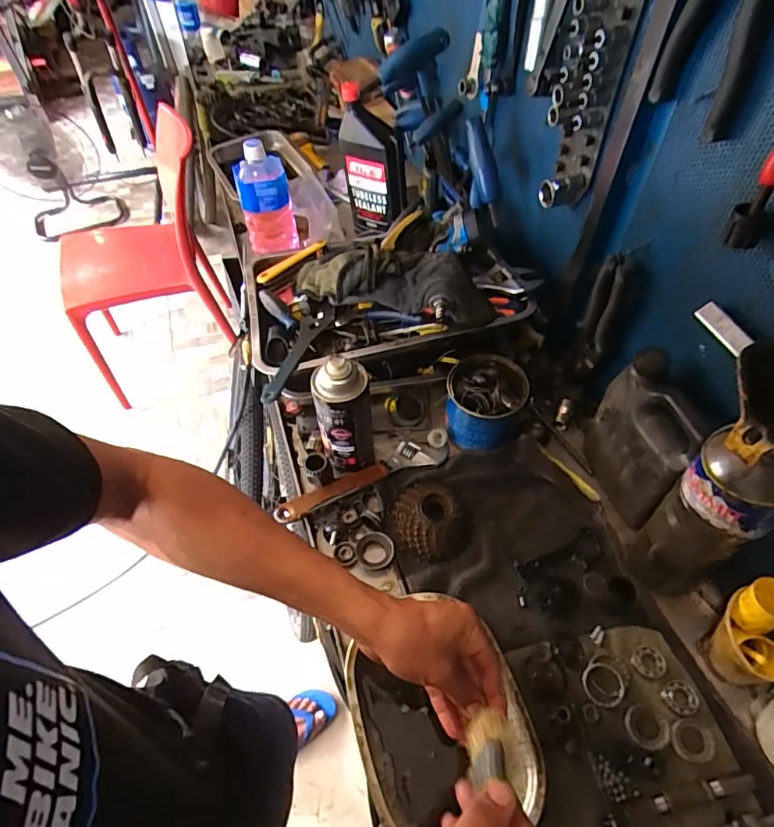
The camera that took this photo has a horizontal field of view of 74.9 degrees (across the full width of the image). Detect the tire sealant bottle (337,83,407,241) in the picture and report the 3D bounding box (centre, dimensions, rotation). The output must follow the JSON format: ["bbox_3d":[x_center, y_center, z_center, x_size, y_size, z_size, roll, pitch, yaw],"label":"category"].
[{"bbox_3d":[-0.024,-0.424,0.886,0.110,0.234,0.071,6,53,6],"label":"tire sealant bottle"}]

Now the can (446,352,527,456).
[{"bbox_3d":[0.131,-0.012,0.671,0.102,0.097,0.096,15,55,12],"label":"can"}]

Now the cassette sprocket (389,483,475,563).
[{"bbox_3d":[0.054,0.127,0.608,0.097,0.033,0.089,-1,53,1],"label":"cassette sprocket"}]

